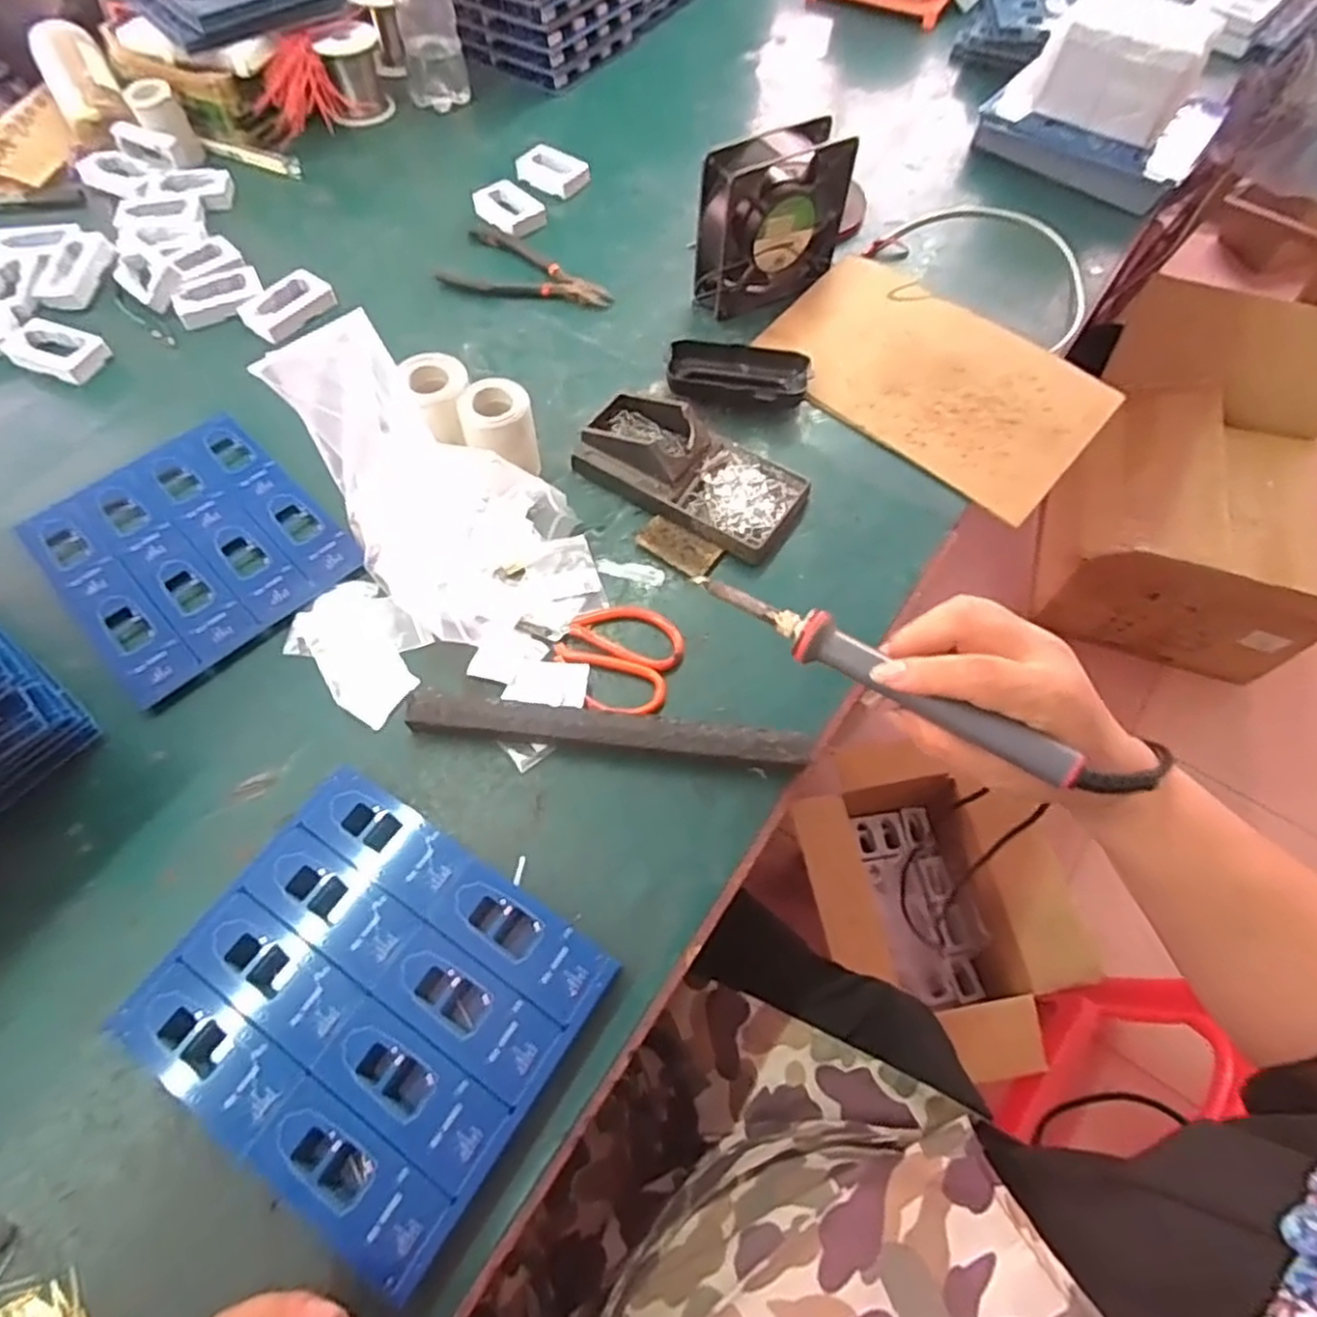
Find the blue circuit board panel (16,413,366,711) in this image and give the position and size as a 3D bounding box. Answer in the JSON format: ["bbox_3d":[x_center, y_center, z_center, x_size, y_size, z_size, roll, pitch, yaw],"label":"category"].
[{"bbox_3d":[-0.323,-0.080,0.514,0.163,0.005,0.189,-40,71,-20],"label":"blue circuit board panel"}]

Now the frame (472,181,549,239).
[{"bbox_3d":[-0.140,-0.425,0.701,0.053,0.013,0.069,-35,69,-16],"label":"frame"}]

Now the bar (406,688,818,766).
[{"bbox_3d":[-0.029,0.042,0.446,0.239,0.019,0.023,6,64,3],"label":"bar"}]

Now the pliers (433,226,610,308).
[{"bbox_3d":[-0.117,-0.339,0.658,0.155,0.014,0.083,26,67,12],"label":"pliers"}]

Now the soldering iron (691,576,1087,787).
[{"bbox_3d":[0.102,0.005,0.359,0.192,0.017,0.021,31,68,20],"label":"soldering iron"}]

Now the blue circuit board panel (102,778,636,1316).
[{"bbox_3d":[-0.146,0.171,0.379,0.188,0.018,0.165,31,68,14],"label":"blue circuit board panel"}]

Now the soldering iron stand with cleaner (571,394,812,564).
[{"bbox_3d":[0.024,-0.141,0.533,0.160,0.034,0.084,32,68,14],"label":"soldering iron stand with cleaner"}]

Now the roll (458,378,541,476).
[{"bbox_3d":[-0.110,-0.158,0.529,0.050,0.064,0.048,0,64,0],"label":"roll"}]

